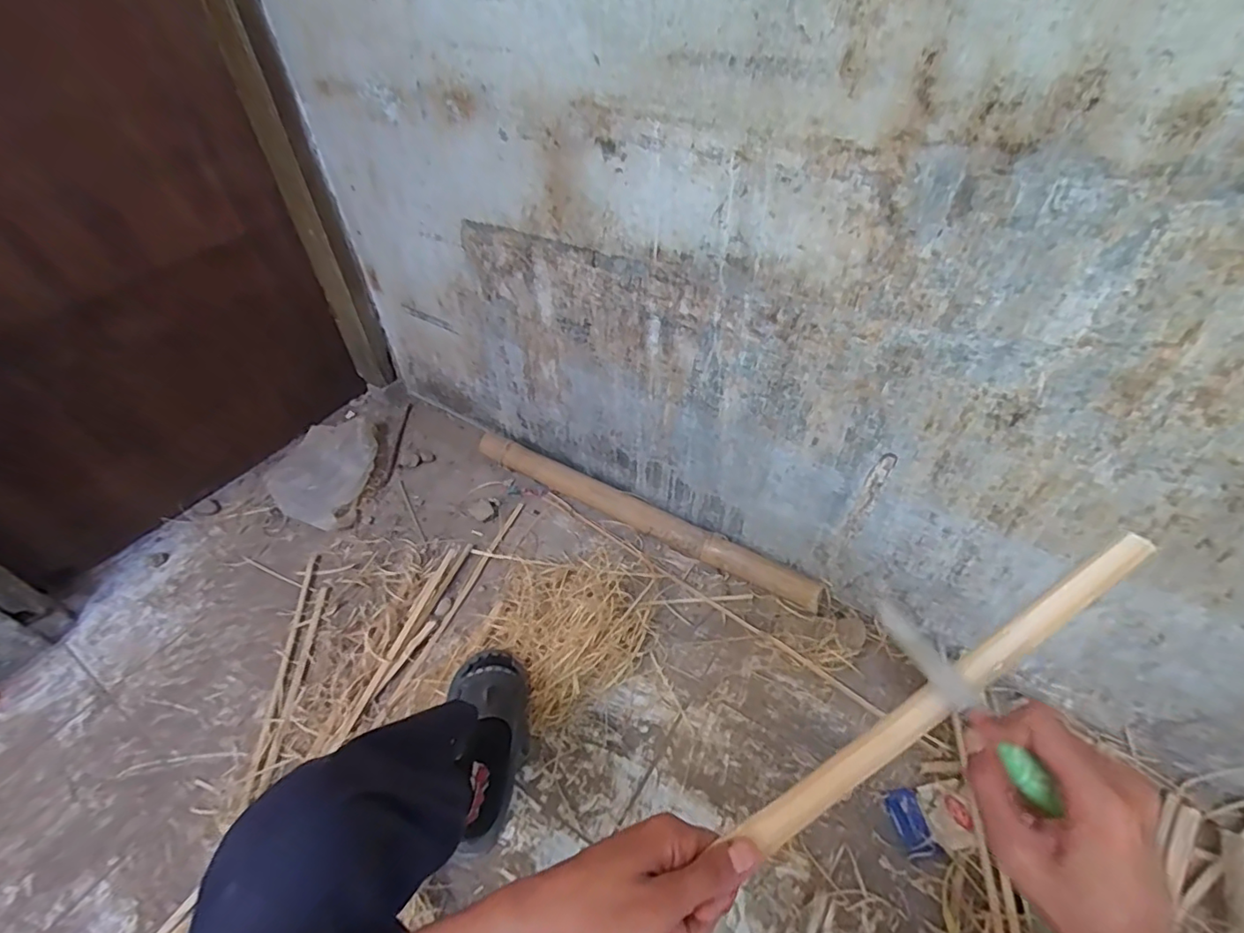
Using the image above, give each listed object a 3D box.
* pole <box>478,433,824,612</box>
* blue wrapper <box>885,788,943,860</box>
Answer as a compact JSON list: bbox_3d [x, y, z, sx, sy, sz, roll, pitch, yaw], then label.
[{"bbox_3d":[0.023,0.105,1.246,0.856,0.066,0.070,24,51,23],"label":"pole"},{"bbox_3d":[0.437,0.540,0.837,0.045,0.014,0.088,-6,46,-5],"label":"blue wrapper"}]

